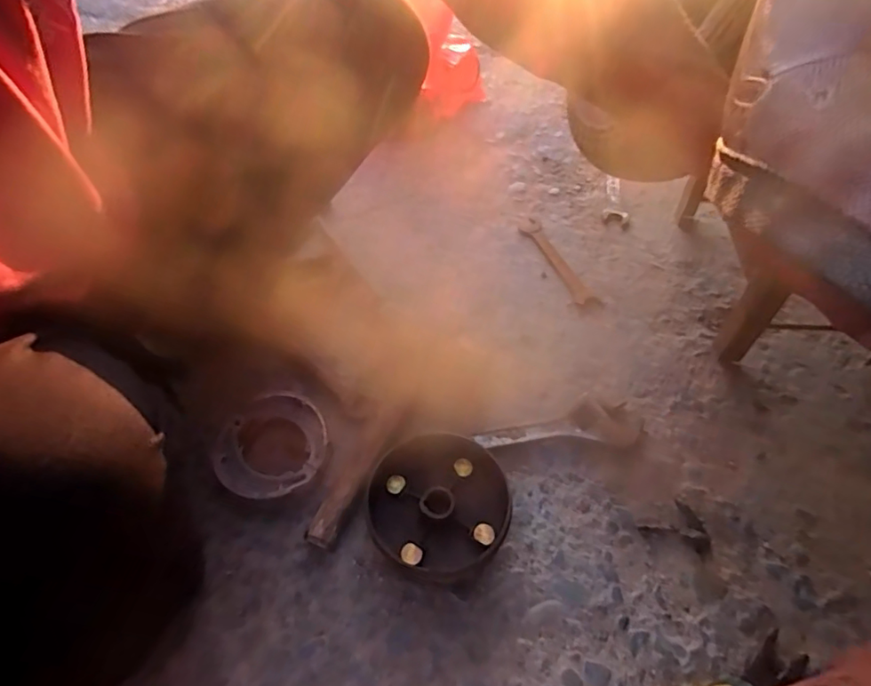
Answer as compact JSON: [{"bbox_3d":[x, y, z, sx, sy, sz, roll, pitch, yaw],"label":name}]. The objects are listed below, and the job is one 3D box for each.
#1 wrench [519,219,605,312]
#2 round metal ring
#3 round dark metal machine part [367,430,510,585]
[{"bbox_3d":[0.173,-0.115,0.757,0.041,0.007,0.175,-22,56,-14],"label":"wrench"},{"bbox_3d":[-0.178,0.108,0.571,0.113,0.010,0.122,0,54,1],"label":"round metal ring"},{"bbox_3d":[0.004,0.162,0.521,0.140,0.047,0.134,17,56,13],"label":"round dark metal machine part"}]

